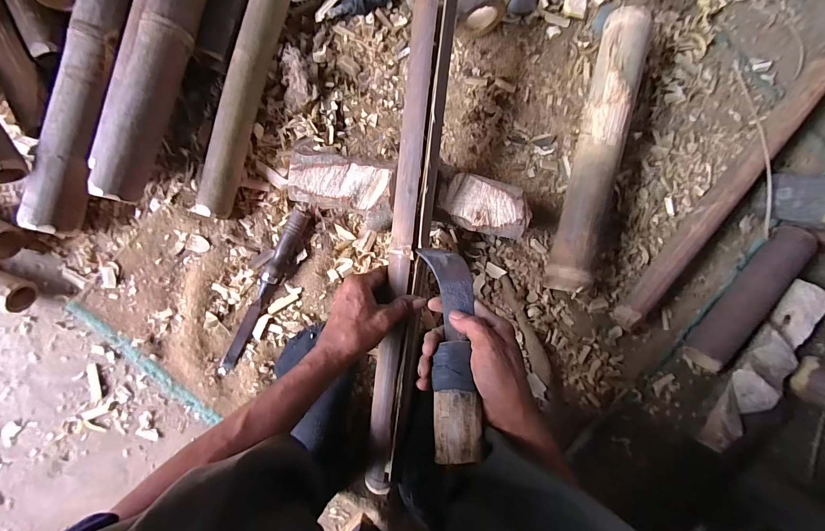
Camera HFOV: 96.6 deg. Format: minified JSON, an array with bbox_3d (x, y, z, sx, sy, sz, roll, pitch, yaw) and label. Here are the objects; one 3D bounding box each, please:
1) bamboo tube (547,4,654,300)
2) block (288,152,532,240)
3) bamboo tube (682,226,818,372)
[{"bbox_3d":[0.271,-0.161,0.542,0.066,0.067,0.409,13,90,-6],"label":"bamboo tube"},{"bbox_3d":[-0.002,-0.096,0.524,0.328,0.058,0.093,5,90,-6],"label":"block"},{"bbox_3d":[0.529,0.053,0.574,0.064,0.057,0.256,39,87,-5],"label":"bamboo tube"}]

